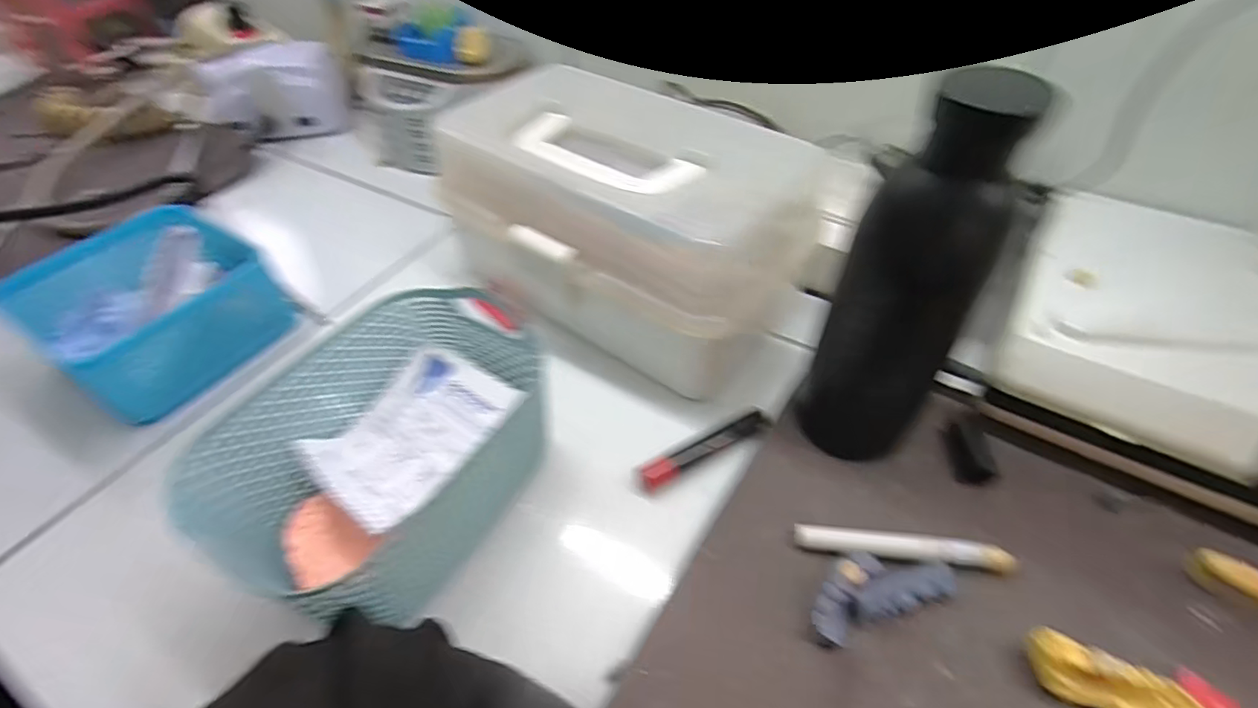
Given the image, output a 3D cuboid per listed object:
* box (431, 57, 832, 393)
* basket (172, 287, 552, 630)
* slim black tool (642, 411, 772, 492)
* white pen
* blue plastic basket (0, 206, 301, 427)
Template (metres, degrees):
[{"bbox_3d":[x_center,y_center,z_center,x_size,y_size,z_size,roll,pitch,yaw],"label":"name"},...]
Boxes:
[{"bbox_3d":[-0.004,-0.097,0.397,0.250,0.117,0.148,24,51,23],"label":"box"},{"bbox_3d":[-0.124,0.049,0.308,0.117,0.075,0.174,23,52,19],"label":"basket"},{"bbox_3d":[0.048,0.056,0.344,0.088,0.011,0.016,-25,50,-21],"label":"slim black tool"},{"bbox_3d":[0.143,0.101,0.297,0.107,0.010,0.015,6,47,7],"label":"white pen"},{"bbox_3d":[-0.338,-0.038,0.400,0.129,0.060,0.127,25,52,24],"label":"blue plastic basket"}]

